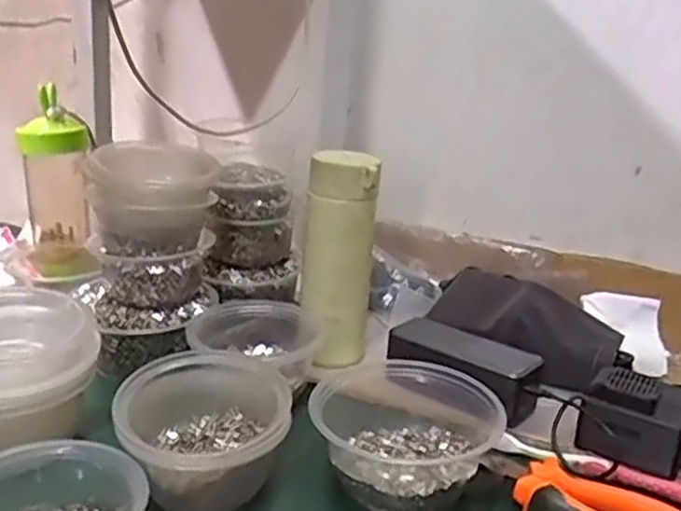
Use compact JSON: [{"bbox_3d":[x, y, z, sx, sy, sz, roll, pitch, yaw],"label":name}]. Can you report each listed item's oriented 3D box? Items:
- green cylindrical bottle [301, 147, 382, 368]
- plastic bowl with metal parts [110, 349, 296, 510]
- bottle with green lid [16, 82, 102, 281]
[{"bbox_3d":[-0.003,0.007,0.668,0.062,0.195,0.054,6,20,3],"label":"green cylindrical bottle"},{"bbox_3d":[-0.094,0.124,0.501,0.114,0.070,0.105,4,20,-1],"label":"plastic bowl with metal parts"},{"bbox_3d":[-0.321,-0.076,0.820,0.075,0.202,0.073,-8,23,-31],"label":"bottle with green lid"}]

